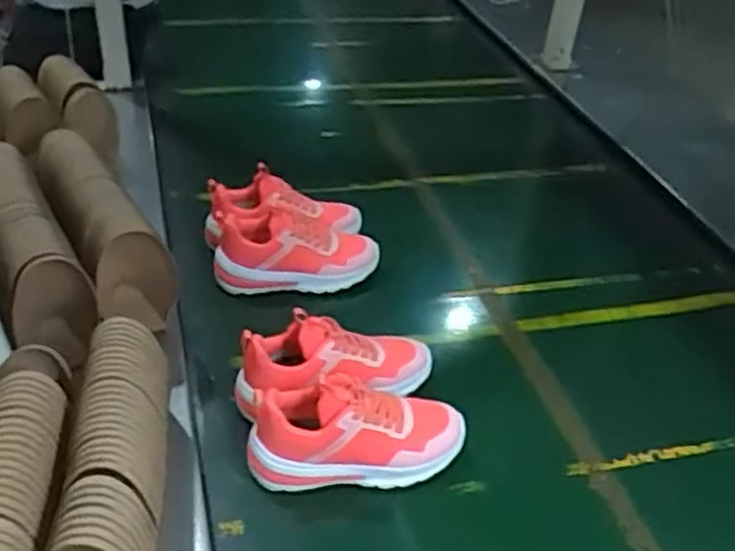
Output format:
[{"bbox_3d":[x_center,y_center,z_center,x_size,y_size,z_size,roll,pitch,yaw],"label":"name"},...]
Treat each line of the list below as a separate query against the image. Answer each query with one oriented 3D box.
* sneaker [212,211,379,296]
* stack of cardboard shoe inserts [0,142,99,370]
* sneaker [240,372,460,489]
[{"bbox_3d":[-0.088,-0.024,0.938,0.201,0.106,0.081,2,39,-5],"label":"sneaker"},{"bbox_3d":[-0.365,-0.022,0.800,0.081,0.130,0.268,-19,45,-27],"label":"stack of cardboard shoe inserts"},{"bbox_3d":[-0.007,0.147,0.713,0.209,0.097,0.077,-1,39,-7],"label":"sneaker"}]

